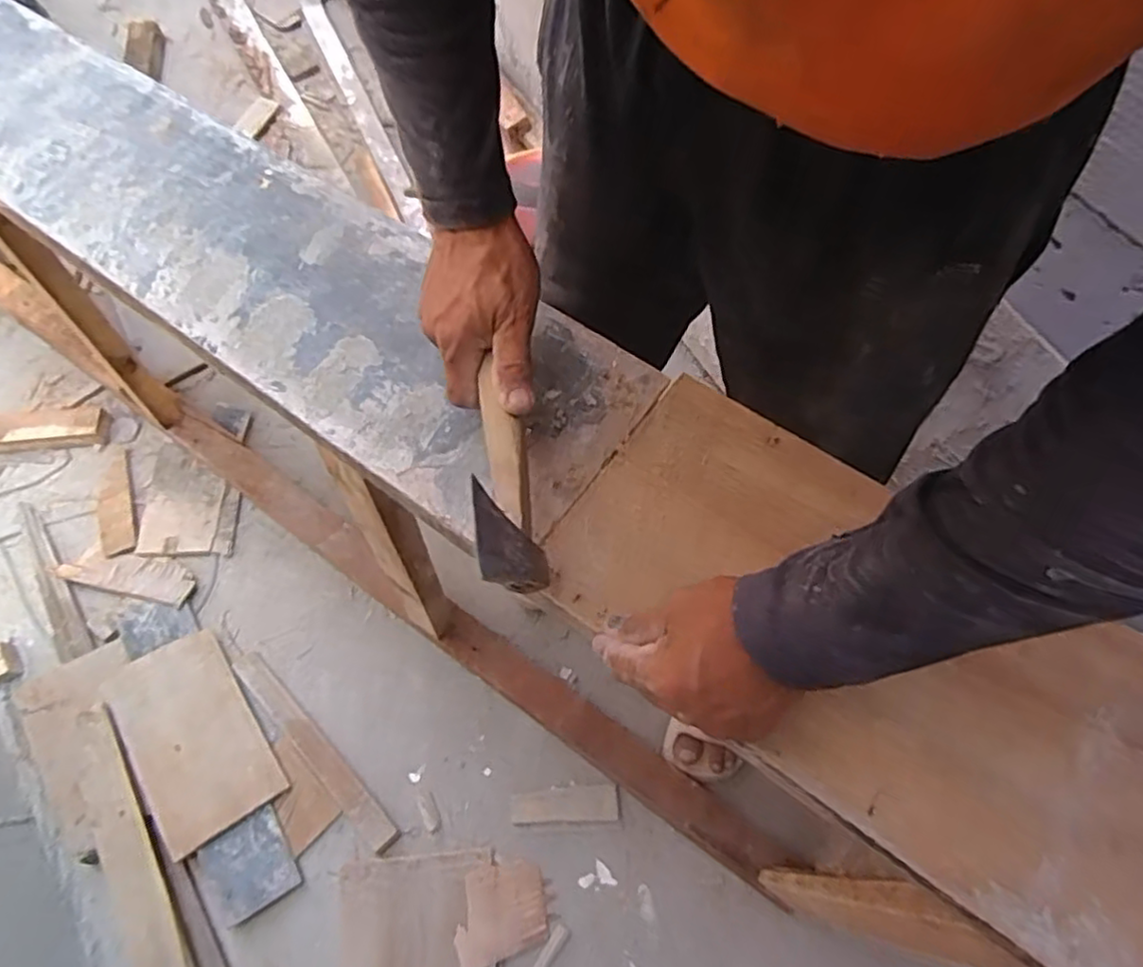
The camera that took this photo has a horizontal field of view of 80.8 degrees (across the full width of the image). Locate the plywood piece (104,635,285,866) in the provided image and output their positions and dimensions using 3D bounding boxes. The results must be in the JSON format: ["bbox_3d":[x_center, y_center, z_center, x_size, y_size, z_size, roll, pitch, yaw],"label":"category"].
[{"bbox_3d":[-0.547,0.358,0.967,0.154,0.017,0.283,-25,68,-35],"label":"plywood piece"}]

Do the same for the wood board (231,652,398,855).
[{"bbox_3d":[-0.382,0.381,0.977,0.039,0.012,0.354,-43,70,-16],"label":"wood board"}]

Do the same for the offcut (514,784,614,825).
[{"bbox_3d":[-0.011,0.462,0.967,0.150,0.004,0.045,-3,65,1],"label":"offcut"}]

